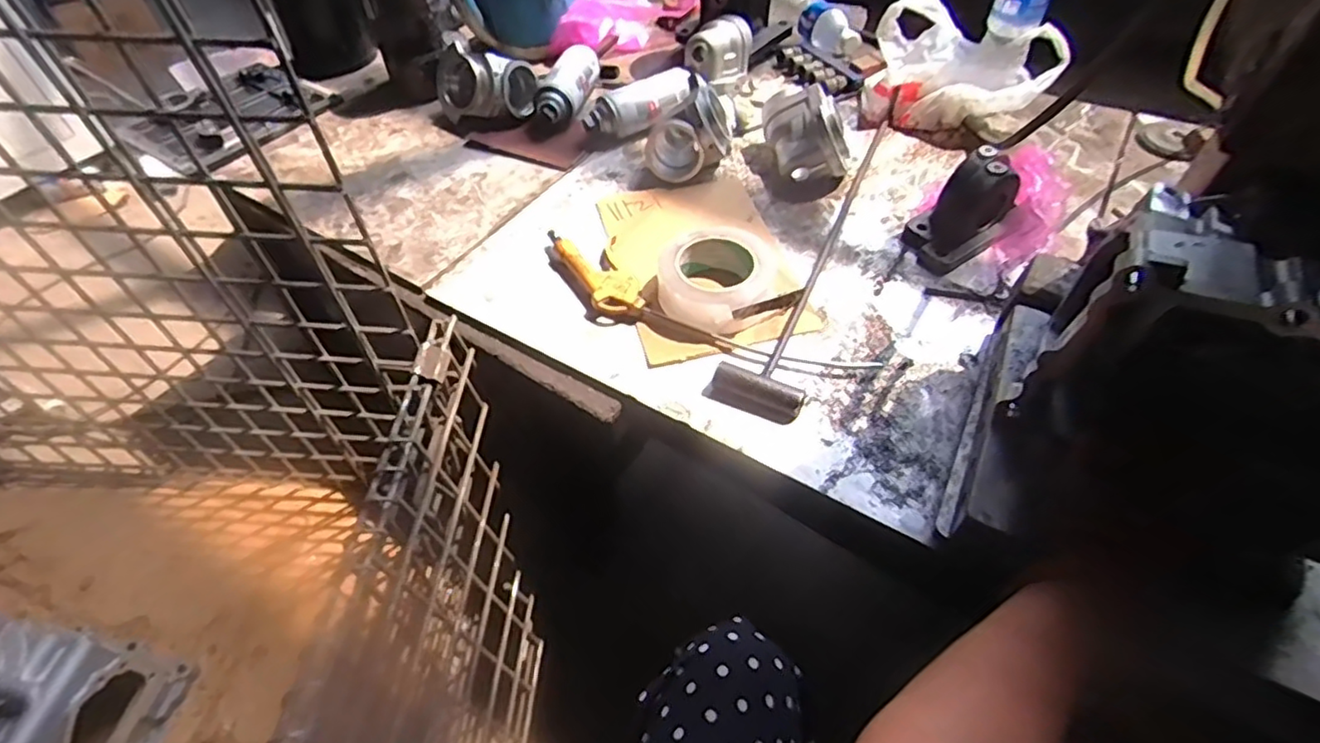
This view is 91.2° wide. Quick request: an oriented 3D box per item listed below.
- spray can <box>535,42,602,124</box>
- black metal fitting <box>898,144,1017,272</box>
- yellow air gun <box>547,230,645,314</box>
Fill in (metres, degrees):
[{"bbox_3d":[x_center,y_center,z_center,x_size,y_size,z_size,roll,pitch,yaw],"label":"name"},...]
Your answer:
[{"bbox_3d":[-0.132,-0.404,0.918,0.062,0.053,0.156,11,51,10],"label":"spray can"},{"bbox_3d":[0.344,-0.188,0.728,0.143,0.089,0.083,-26,55,-19],"label":"black metal fitting"},{"bbox_3d":[-0.070,-0.113,0.709,0.052,0.021,0.153,-24,54,-17],"label":"yellow air gun"}]

